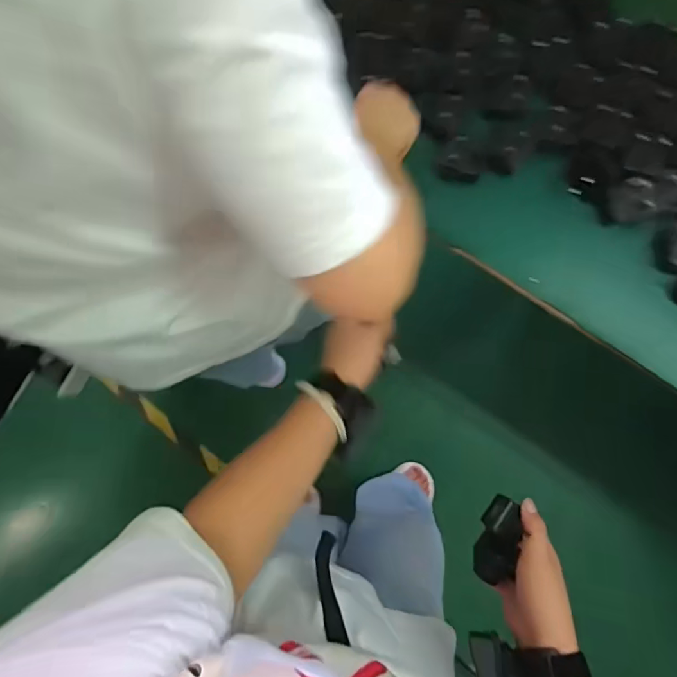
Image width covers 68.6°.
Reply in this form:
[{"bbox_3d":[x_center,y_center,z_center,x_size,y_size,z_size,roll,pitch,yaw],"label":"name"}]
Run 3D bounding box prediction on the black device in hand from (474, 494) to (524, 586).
[{"bbox_3d":[0.163,0.205,0.502,0.040,0.035,0.086,9,98,8],"label":"black device in hand"}]

